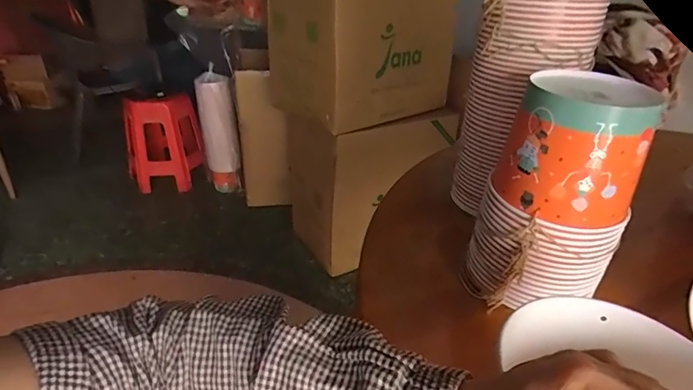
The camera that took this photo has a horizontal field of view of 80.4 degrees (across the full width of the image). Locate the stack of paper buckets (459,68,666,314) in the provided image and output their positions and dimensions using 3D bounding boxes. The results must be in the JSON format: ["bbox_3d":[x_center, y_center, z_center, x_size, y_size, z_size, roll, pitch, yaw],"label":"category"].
[{"bbox_3d":[0.245,0.005,0.490,0.141,0.263,0.120,-5,31,-12],"label":"stack of paper buckets"}]

